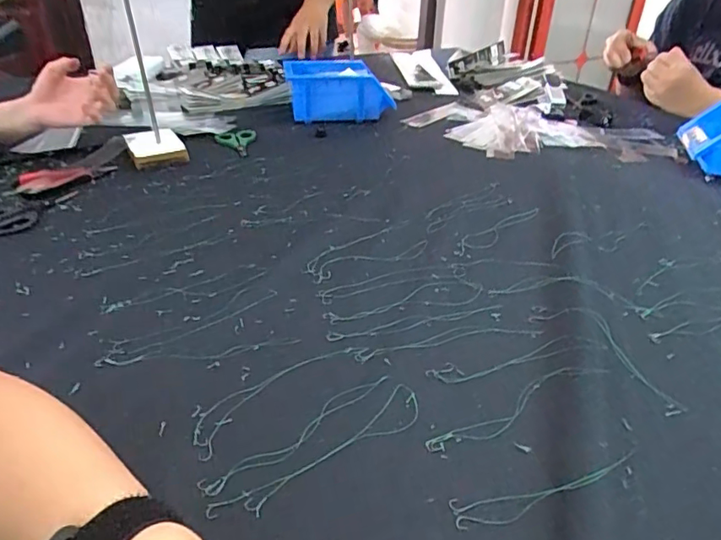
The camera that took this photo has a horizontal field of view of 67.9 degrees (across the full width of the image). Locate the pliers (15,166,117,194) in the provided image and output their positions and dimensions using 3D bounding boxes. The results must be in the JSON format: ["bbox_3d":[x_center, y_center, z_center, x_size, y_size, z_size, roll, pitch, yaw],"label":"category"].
[{"bbox_3d":[-0.370,-0.118,0.674,0.112,0.017,0.042,-22,40,-33],"label":"pliers"}]

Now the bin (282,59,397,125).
[{"bbox_3d":[-0.040,-0.317,0.938,0.163,0.093,0.131,-8,34,-15],"label":"bin"}]

